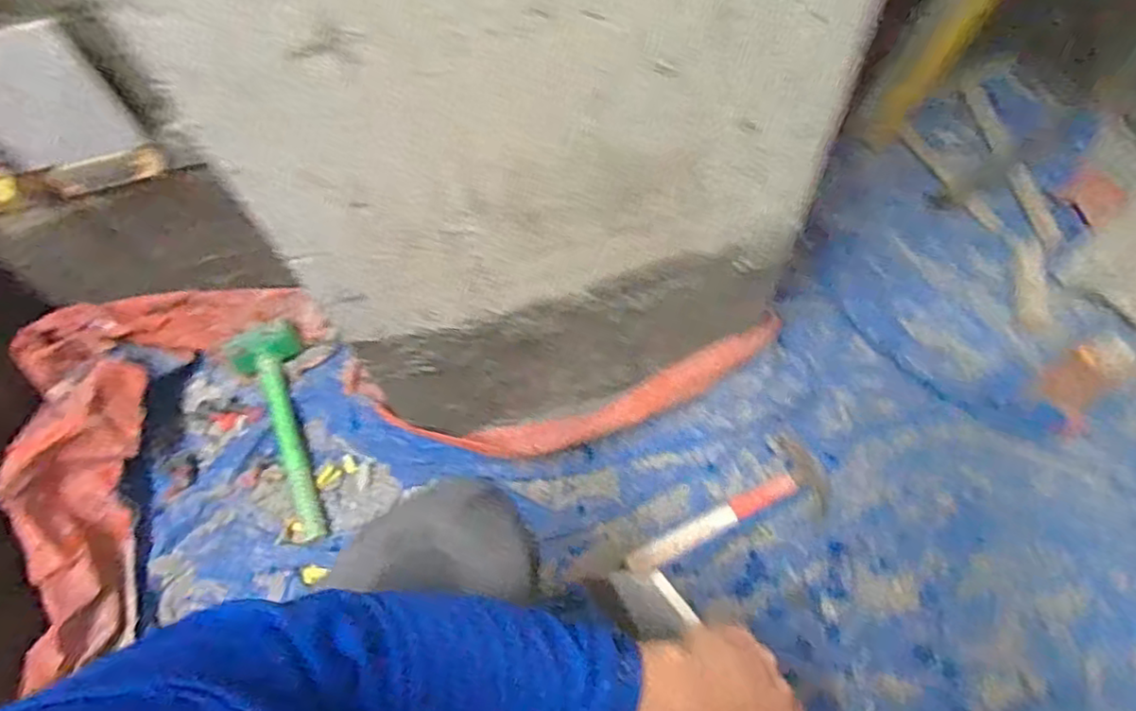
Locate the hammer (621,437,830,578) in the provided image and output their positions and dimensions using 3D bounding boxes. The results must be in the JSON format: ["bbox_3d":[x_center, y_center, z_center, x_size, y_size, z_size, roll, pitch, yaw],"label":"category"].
[{"bbox_3d":[0.214,0.213,0.838,0.292,0.035,0.100,-27,62,-10],"label":"hammer"}]

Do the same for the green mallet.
[{"bbox_3d":[-0.413,0.106,0.918,0.098,0.052,0.336,-22,61,-8],"label":"green mallet"}]

